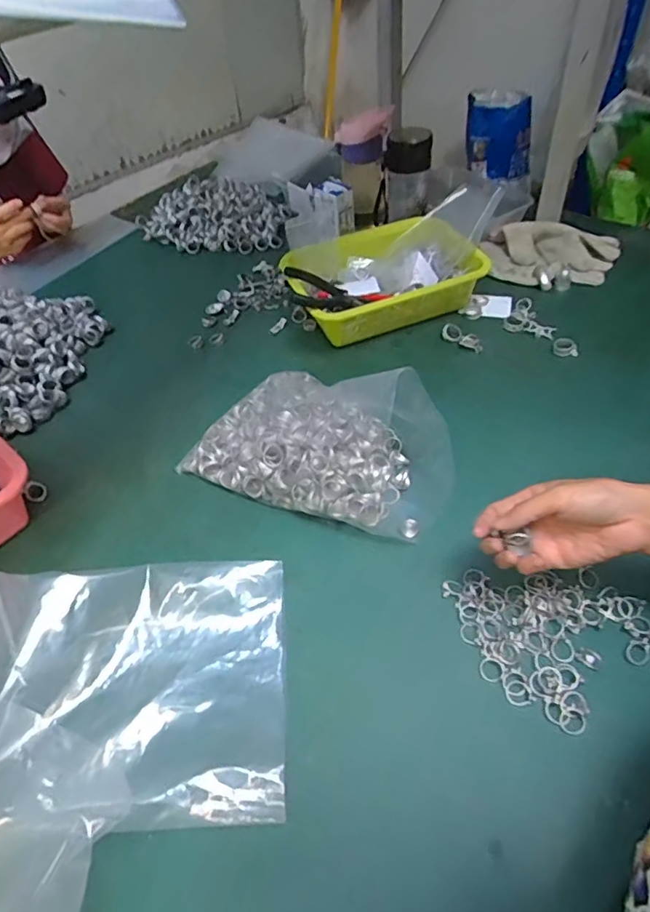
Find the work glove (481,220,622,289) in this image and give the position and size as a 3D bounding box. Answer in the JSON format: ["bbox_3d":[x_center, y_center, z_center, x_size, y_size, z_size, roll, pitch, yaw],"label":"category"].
[{"bbox_3d":[0.348,-0.322,0.844,0.207,0.044,0.150,12,50,16],"label":"work glove"}]

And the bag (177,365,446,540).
[{"bbox_3d":[-0.001,-0.039,0.600,0.293,0.114,0.185,18,52,21],"label":"bag"}]

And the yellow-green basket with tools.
[{"bbox_3d":[0.079,-0.265,0.808,0.258,0.083,0.209,-17,49,-9],"label":"yellow-green basket with tools"}]

